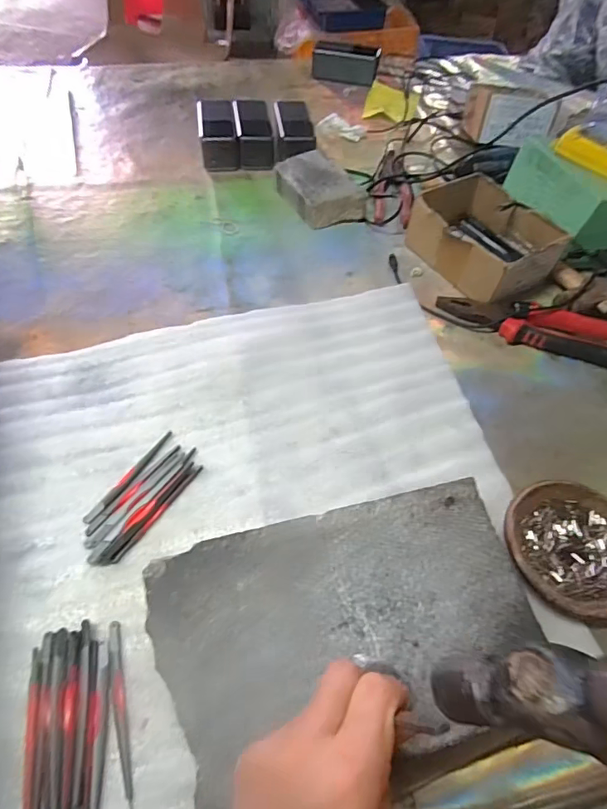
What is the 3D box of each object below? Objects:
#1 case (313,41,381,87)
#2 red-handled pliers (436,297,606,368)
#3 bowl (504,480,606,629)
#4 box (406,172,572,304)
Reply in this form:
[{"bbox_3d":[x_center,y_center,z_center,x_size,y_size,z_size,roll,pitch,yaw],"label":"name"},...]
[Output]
[{"bbox_3d":[0.082,-0.673,0.937,0.129,0.053,0.065,17,54,7],"label":"case"},{"bbox_3d":[0.268,-0.091,0.538,0.218,0.030,0.053,20,55,10],"label":"red-handled pliers"},{"bbox_3d":[0.222,0.121,0.392,0.109,0.021,0.111,3,54,-3],"label":"bowl"},{"bbox_3d":[0.230,-0.210,0.601,0.129,0.066,0.157,-28,61,-23],"label":"box"}]

